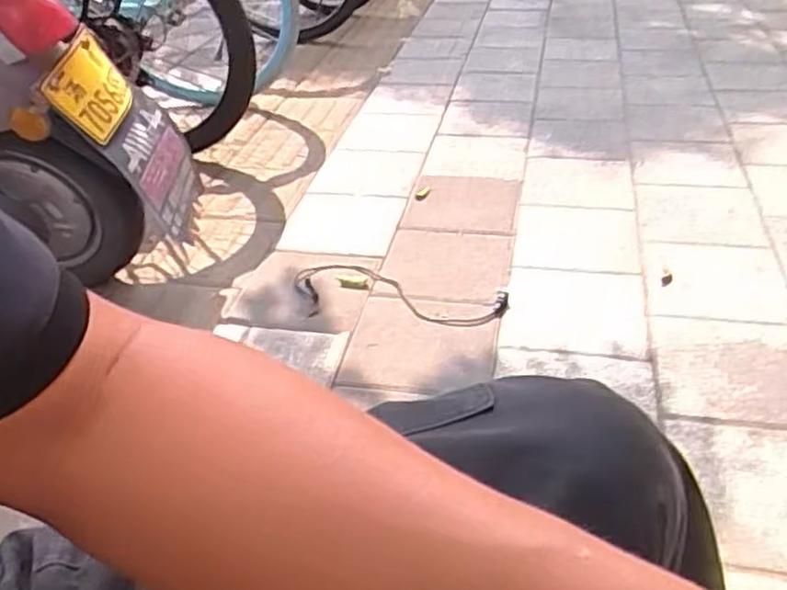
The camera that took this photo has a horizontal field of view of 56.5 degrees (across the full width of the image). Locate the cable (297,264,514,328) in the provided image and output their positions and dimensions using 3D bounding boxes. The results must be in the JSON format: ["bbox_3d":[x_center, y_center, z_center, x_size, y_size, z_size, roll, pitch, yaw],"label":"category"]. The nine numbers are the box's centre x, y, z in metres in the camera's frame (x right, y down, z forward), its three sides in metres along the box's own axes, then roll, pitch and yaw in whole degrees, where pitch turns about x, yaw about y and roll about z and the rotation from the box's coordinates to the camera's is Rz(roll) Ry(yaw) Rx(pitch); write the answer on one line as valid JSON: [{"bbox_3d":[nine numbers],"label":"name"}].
[{"bbox_3d":[0.010,-0.008,1.318,0.395,0.020,0.139,5,37,11],"label":"cable"}]

